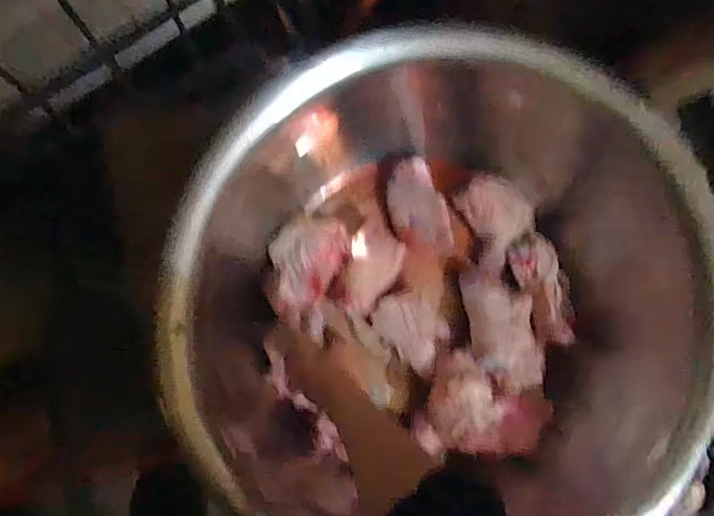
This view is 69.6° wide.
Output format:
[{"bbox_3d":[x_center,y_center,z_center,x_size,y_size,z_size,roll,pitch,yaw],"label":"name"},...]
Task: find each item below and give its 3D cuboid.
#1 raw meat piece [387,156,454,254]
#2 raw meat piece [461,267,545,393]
[{"bbox_3d":[0.080,-0.063,0.665,0.067,0.032,0.126,-22,93,-7],"label":"raw meat piece"},{"bbox_3d":[0.182,0.089,0.657,0.093,0.046,0.157,-11,92,-8],"label":"raw meat piece"}]

